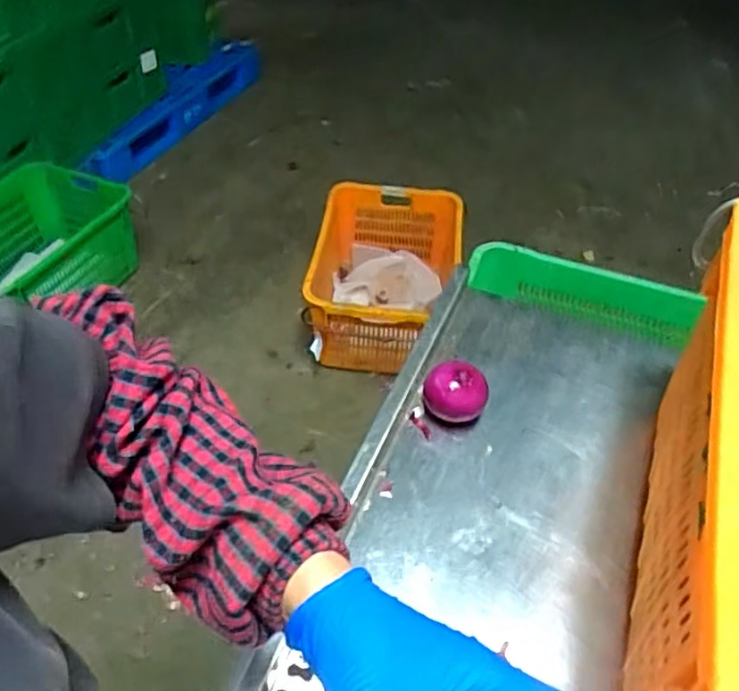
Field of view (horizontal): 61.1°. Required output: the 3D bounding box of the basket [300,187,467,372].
[{"bbox_3d":[0.044,-0.169,1.576,0.344,0.253,0.402,5,46,3],"label":"basket"}]

